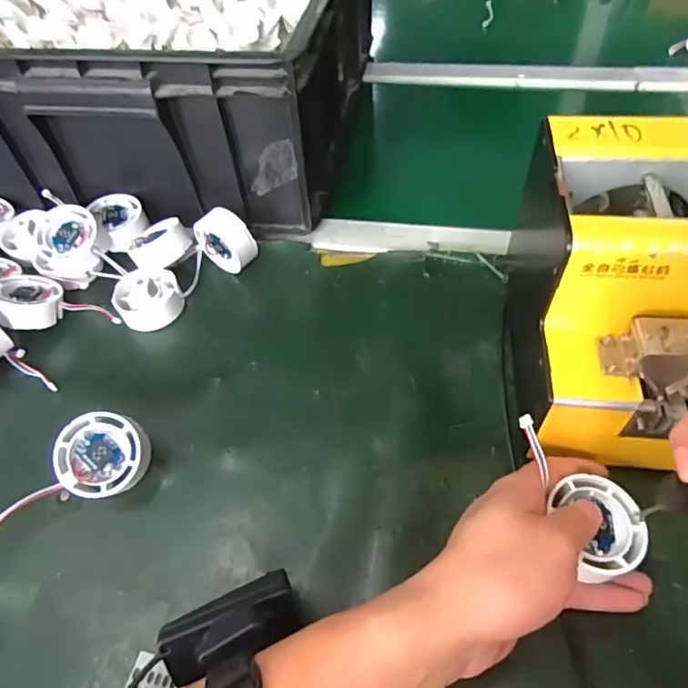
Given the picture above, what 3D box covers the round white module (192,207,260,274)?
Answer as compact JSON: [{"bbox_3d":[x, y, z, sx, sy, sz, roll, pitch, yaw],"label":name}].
[{"bbox_3d":[-0.106,-0.091,0.476,0.054,0.057,0.025,30,60,25],"label":"round white module"}]

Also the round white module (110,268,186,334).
[{"bbox_3d":[-0.167,-0.037,0.455,0.059,0.023,0.059,0,73,0],"label":"round white module"}]

